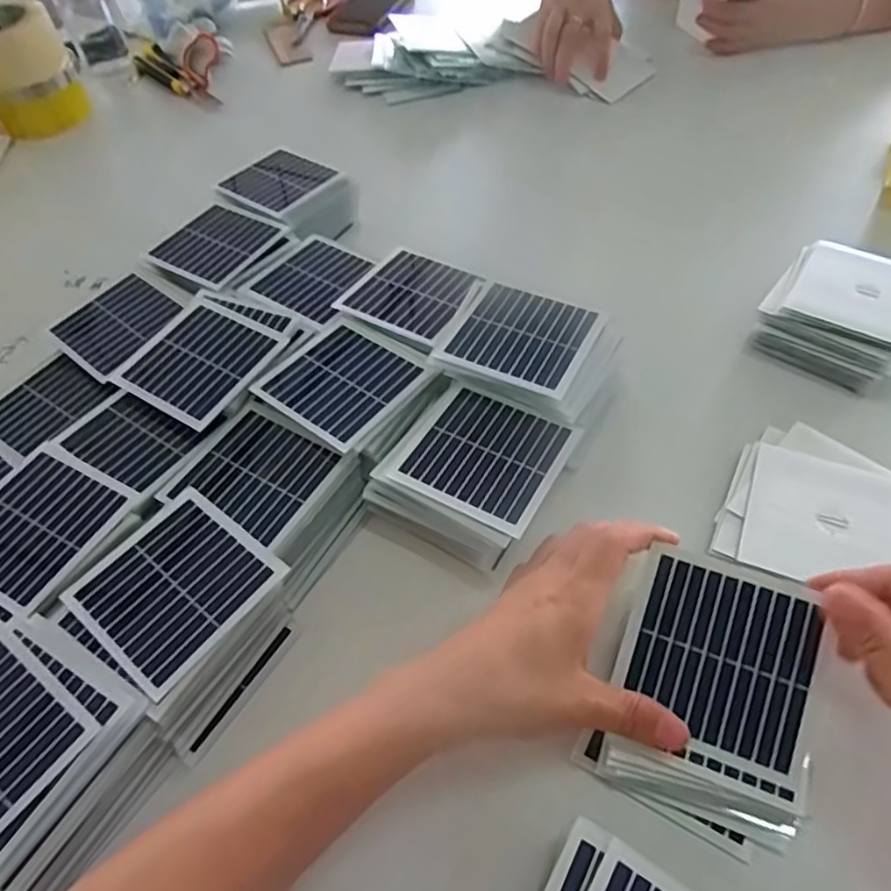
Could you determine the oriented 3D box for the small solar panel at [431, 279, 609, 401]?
[{"bbox_3d":[0.051,-0.073,0.435,0.091,0.007,0.081,23,61,17],"label":"small solar panel"}]

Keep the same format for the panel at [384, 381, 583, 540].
[{"bbox_3d":[0.024,0.005,0.394,0.089,0.004,0.086,23,59,21],"label":"panel"}]

